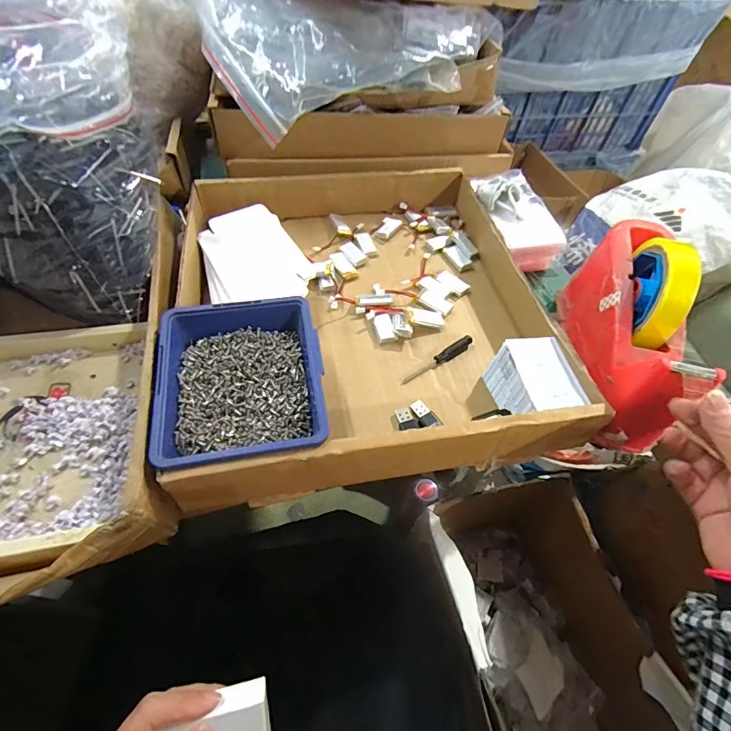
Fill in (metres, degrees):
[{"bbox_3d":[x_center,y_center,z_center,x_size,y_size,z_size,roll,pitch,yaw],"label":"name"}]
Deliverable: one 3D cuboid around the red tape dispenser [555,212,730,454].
[{"bbox_3d":[0.230,-0.040,0.350,0.060,0.110,0.194,11,54,4],"label":"red tape dispenser"}]

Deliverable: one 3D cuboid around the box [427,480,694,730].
[{"bbox_3d":[0.293,0.458,0.715,0.321,0.293,0.481,-7,55,-9],"label":"box"}]

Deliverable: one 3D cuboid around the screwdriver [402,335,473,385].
[{"bbox_3d":[0.073,-0.006,0.398,0.087,0.013,0.010,-29,61,-23],"label":"screwdriver"}]

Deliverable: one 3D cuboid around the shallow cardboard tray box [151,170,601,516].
[{"bbox_3d":[-0.004,-0.071,0.414,0.335,0.057,0.369,-7,55,-9],"label":"shallow cardboard tray box"}]

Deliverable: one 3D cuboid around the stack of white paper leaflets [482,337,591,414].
[{"bbox_3d":[0.150,0.017,0.361,0.058,0.044,0.072,-8,55,-10],"label":"stack of white paper leaflets"}]

